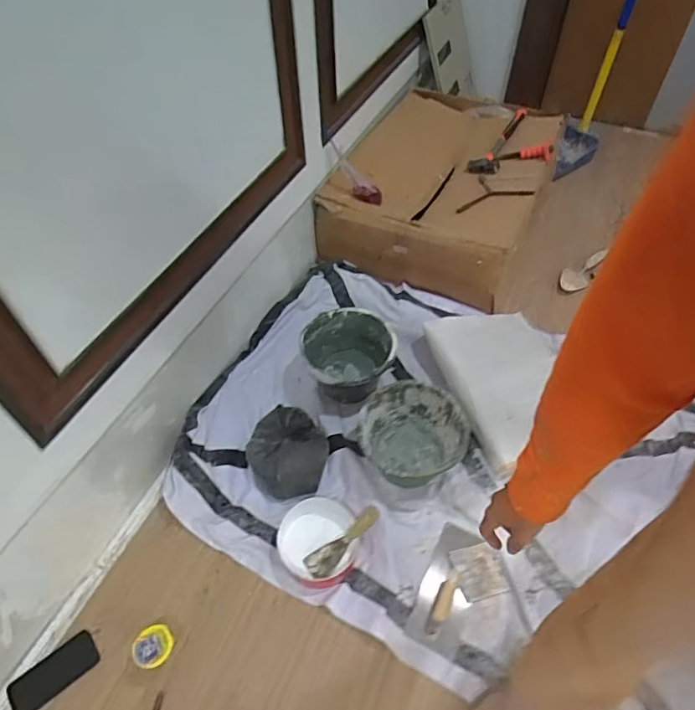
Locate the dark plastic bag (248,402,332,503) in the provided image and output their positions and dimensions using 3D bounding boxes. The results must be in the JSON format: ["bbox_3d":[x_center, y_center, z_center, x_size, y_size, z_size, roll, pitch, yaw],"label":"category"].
[{"bbox_3d":[-0.146,0.214,1.274,0.186,0.105,0.241,-5,51,-3],"label":"dark plastic bag"}]

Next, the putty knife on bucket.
[{"bbox_3d":[-0.004,0.416,1.160,0.198,0.032,0.068,-30,56,-21],"label":"putty knife on bucket"}]

